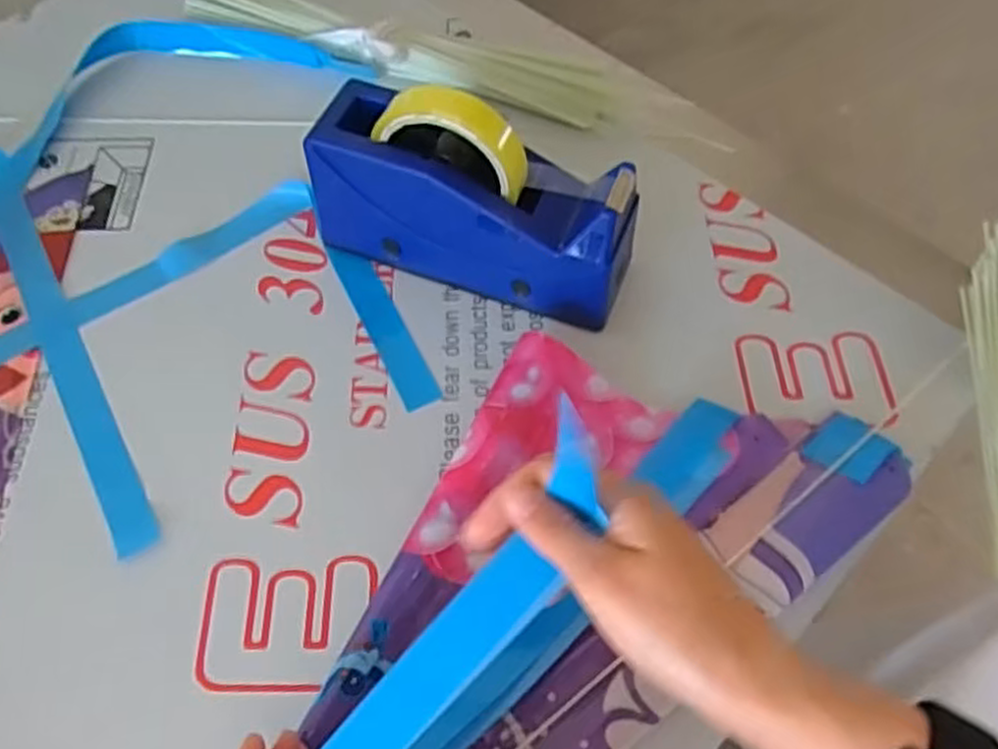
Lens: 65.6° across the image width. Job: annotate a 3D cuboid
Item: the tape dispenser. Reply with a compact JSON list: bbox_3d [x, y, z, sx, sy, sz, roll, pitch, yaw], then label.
[{"bbox_3d":[-0.016,-0.111,0.488,0.203,0.123,0.066,18,61,11],"label":"tape dispenser"}]

